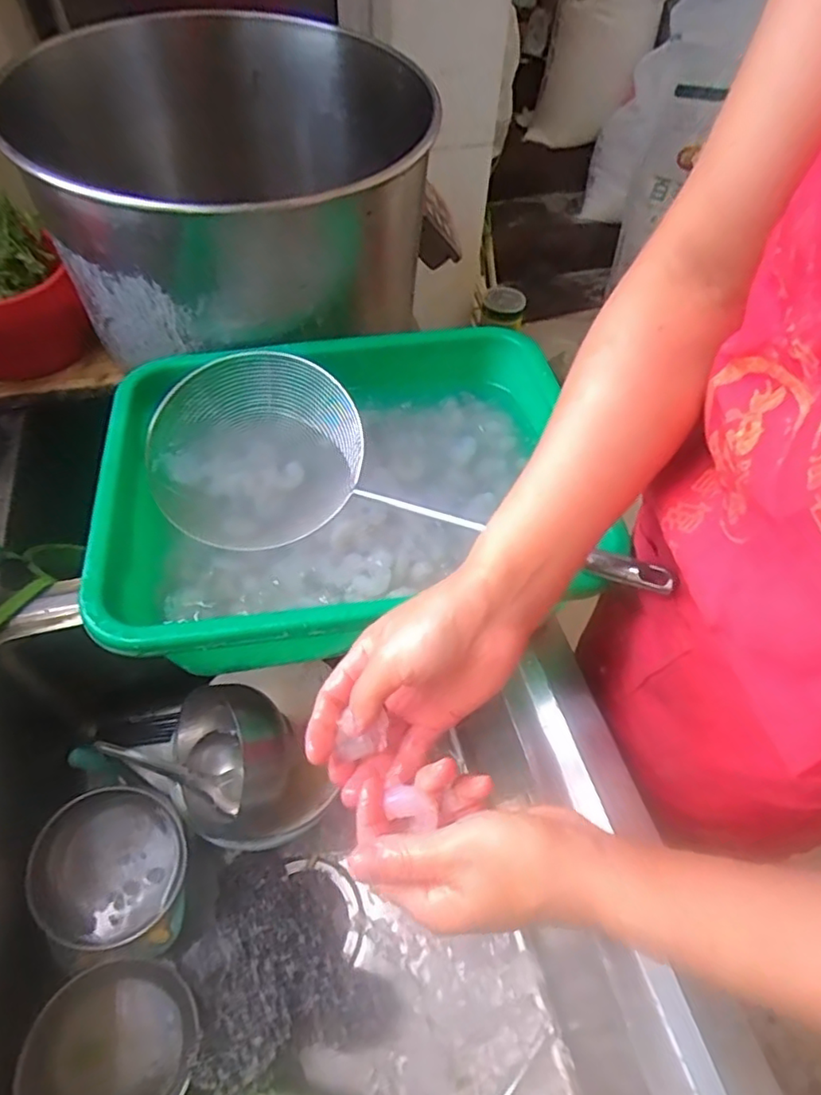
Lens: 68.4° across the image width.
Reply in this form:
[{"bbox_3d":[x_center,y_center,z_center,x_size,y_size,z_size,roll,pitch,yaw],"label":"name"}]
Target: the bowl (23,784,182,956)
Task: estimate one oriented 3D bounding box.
[{"bbox_3d":[-0.261,0.271,0.520,0.113,0.053,0.117,1,53,-2],"label":"bowl"}]

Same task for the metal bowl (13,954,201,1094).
[{"bbox_3d":[-0.233,0.407,0.485,0.119,0.083,0.121,1,53,-2],"label":"metal bowl"}]

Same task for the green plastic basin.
[{"bbox_3d":[-0.052,-0.069,0.528,0.412,0.089,0.319,-13,55,-12],"label":"green plastic basin"}]

